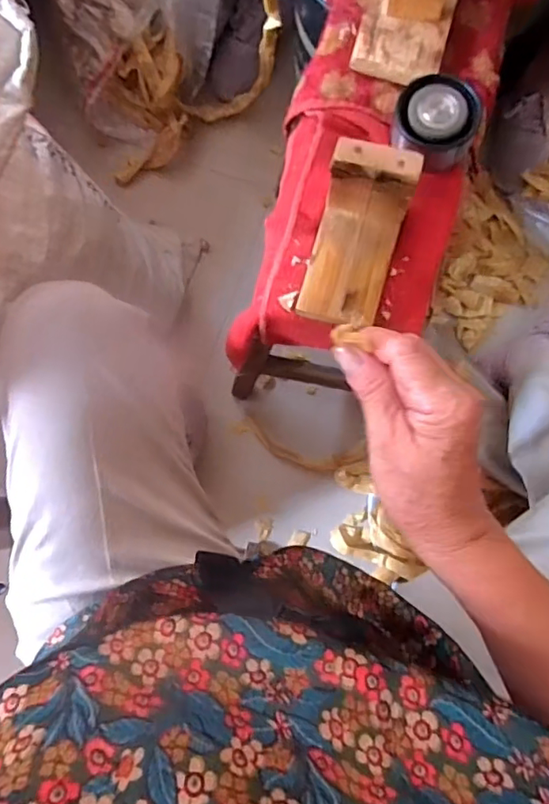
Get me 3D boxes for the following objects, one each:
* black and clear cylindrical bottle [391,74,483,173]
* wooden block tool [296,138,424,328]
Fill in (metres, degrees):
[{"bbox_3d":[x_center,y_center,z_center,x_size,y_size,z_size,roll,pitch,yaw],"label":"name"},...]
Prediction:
[{"bbox_3d":[0.125,-0.218,0.423,0.062,0.034,0.059,0,81,0],"label":"black and clear cylindrical bottle"},{"bbox_3d":[0.060,-0.117,0.393,0.062,0.072,0.103,16,81,3],"label":"wooden block tool"}]

